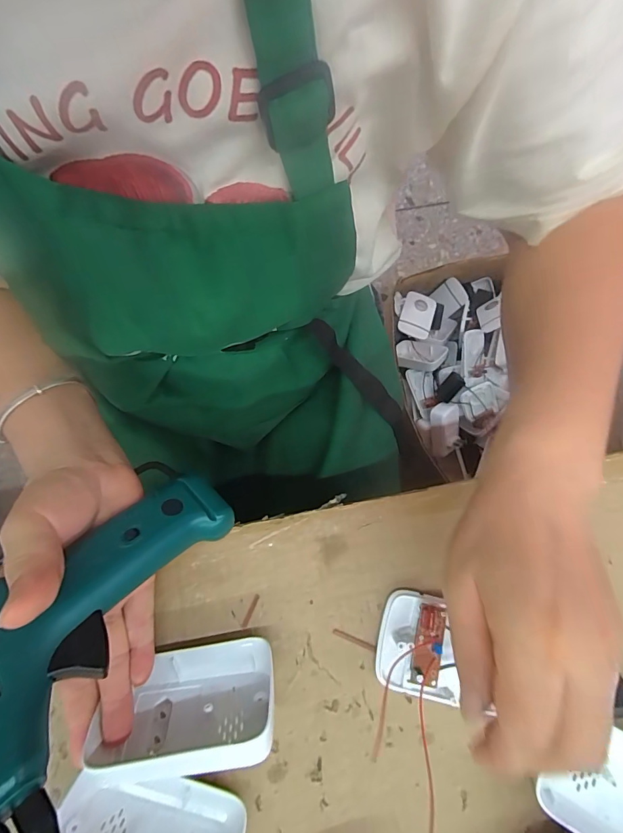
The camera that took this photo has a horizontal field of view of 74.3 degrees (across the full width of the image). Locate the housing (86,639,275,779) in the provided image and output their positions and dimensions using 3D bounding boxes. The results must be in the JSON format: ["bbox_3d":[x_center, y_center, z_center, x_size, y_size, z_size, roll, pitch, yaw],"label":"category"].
[{"bbox_3d":[-0.069,0.166,0.233,0.093,0.059,0.024,-8,121,-2],"label":"housing"}]

